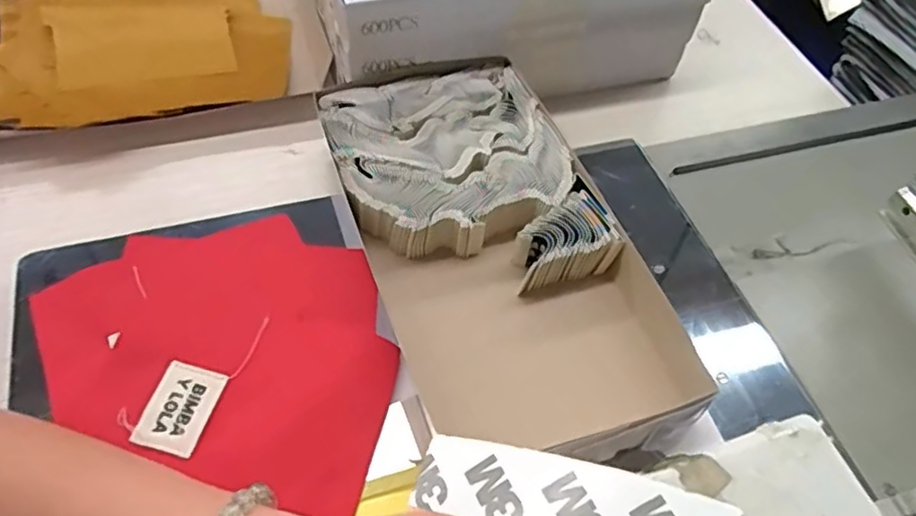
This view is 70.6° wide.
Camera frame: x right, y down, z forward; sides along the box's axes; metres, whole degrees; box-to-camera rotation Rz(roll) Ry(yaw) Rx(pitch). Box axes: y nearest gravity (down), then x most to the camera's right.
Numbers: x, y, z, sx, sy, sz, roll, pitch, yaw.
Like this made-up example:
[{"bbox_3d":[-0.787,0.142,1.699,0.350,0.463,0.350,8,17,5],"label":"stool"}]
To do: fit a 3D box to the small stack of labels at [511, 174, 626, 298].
[{"bbox_3d":[0.068,-0.013,0.439,0.067,0.035,0.060,-11,58,-13],"label":"small stack of labels"}]

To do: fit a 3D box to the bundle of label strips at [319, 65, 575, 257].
[{"bbox_3d":[-0.007,-0.071,0.477,0.161,0.044,0.154,-14,58,-15],"label":"bundle of label strips"}]

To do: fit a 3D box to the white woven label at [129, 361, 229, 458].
[{"bbox_3d":[-0.156,0.084,0.363,0.034,0.004,0.049,19,59,-1],"label":"white woven label"}]

